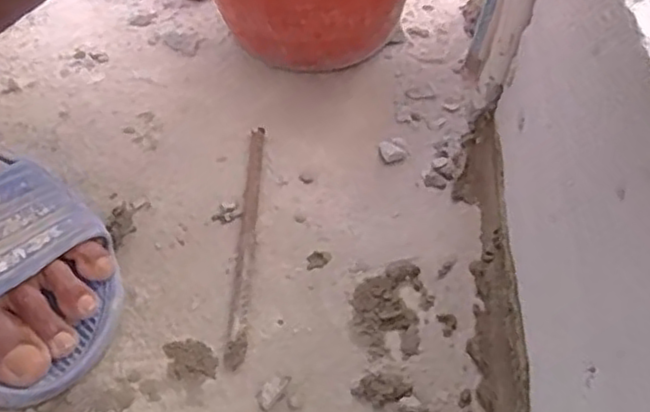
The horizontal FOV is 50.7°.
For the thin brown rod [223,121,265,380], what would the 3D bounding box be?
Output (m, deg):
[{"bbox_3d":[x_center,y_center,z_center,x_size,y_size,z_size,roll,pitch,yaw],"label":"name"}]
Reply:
[{"bbox_3d":[-0.052,0.018,0.463,0.012,0.008,0.202,2,46,-1],"label":"thin brown rod"}]

